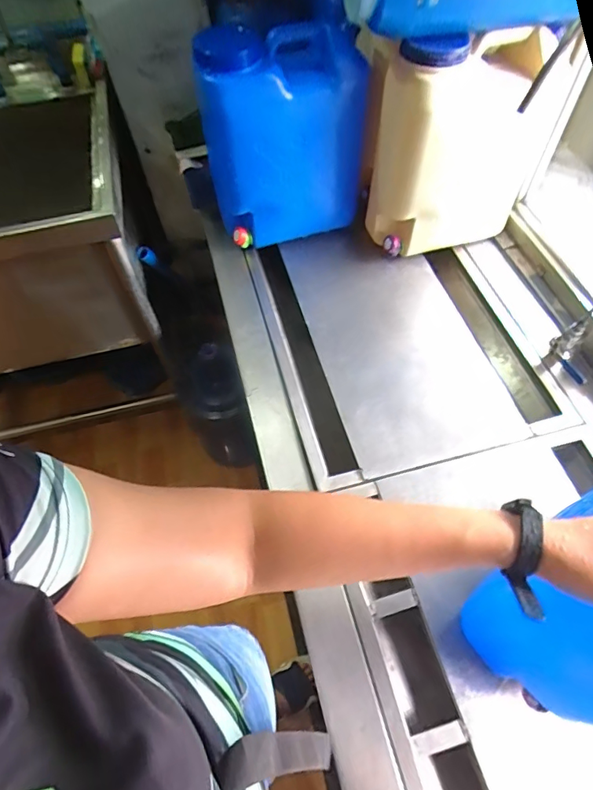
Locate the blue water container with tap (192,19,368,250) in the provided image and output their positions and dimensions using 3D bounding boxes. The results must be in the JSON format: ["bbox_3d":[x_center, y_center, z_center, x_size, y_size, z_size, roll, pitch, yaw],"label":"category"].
[{"bbox_3d":[-0.036,-0.539,0.983,0.311,0.412,0.207,-34,63,-17],"label":"blue water container with tap"}]

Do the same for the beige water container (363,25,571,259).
[{"bbox_3d":[0.330,-0.542,0.968,0.342,0.374,0.225,-16,59,-8],"label":"beige water container"}]

